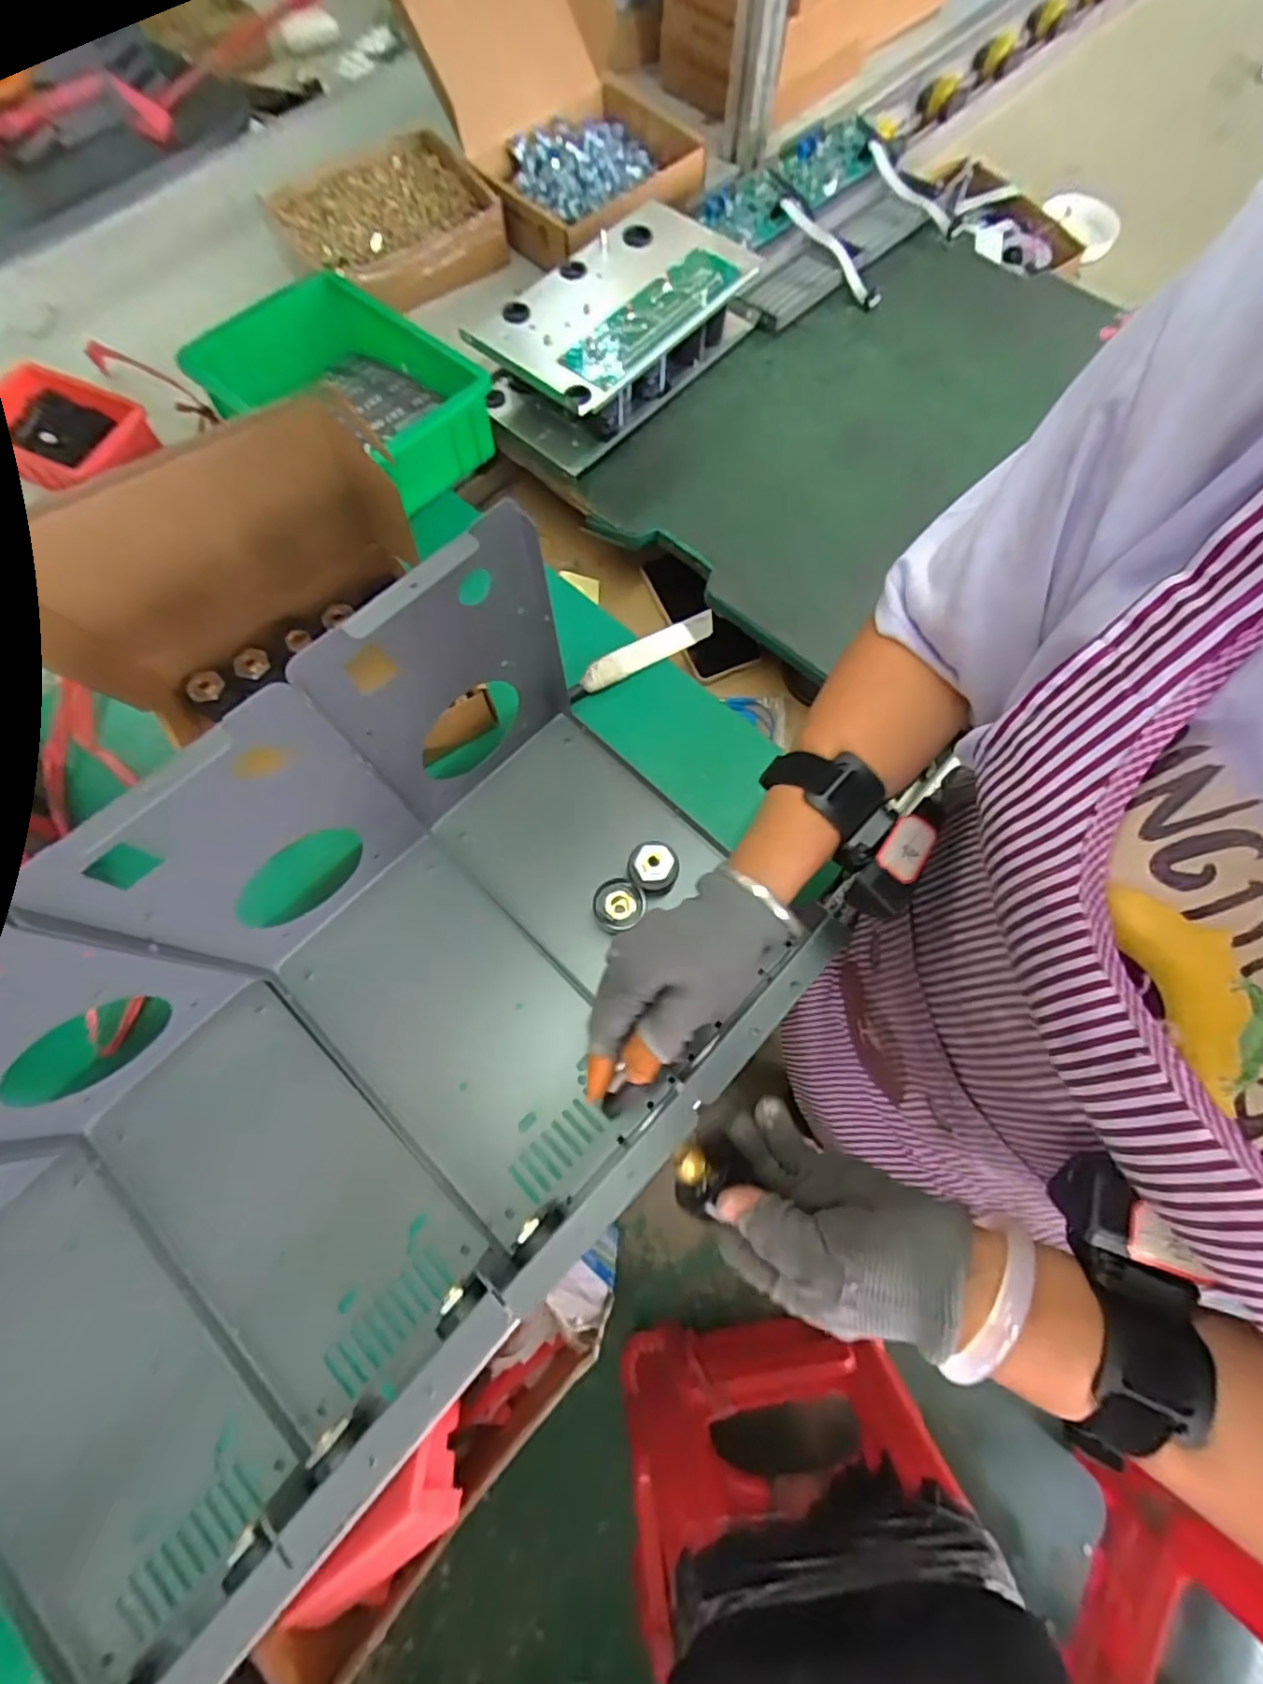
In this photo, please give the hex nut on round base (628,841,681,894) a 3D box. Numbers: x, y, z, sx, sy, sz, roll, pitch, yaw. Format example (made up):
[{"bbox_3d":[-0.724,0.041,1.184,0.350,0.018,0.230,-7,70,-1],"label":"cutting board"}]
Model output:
[{"bbox_3d":[0.016,0.018,0.467,0.038,0.011,0.034,40,76,12],"label":"hex nut on round base"}]

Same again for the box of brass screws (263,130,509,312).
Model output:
[{"bbox_3d":[-0.254,-0.641,0.660,0.207,0.049,0.189,-32,75,-10],"label":"box of brass screws"}]

